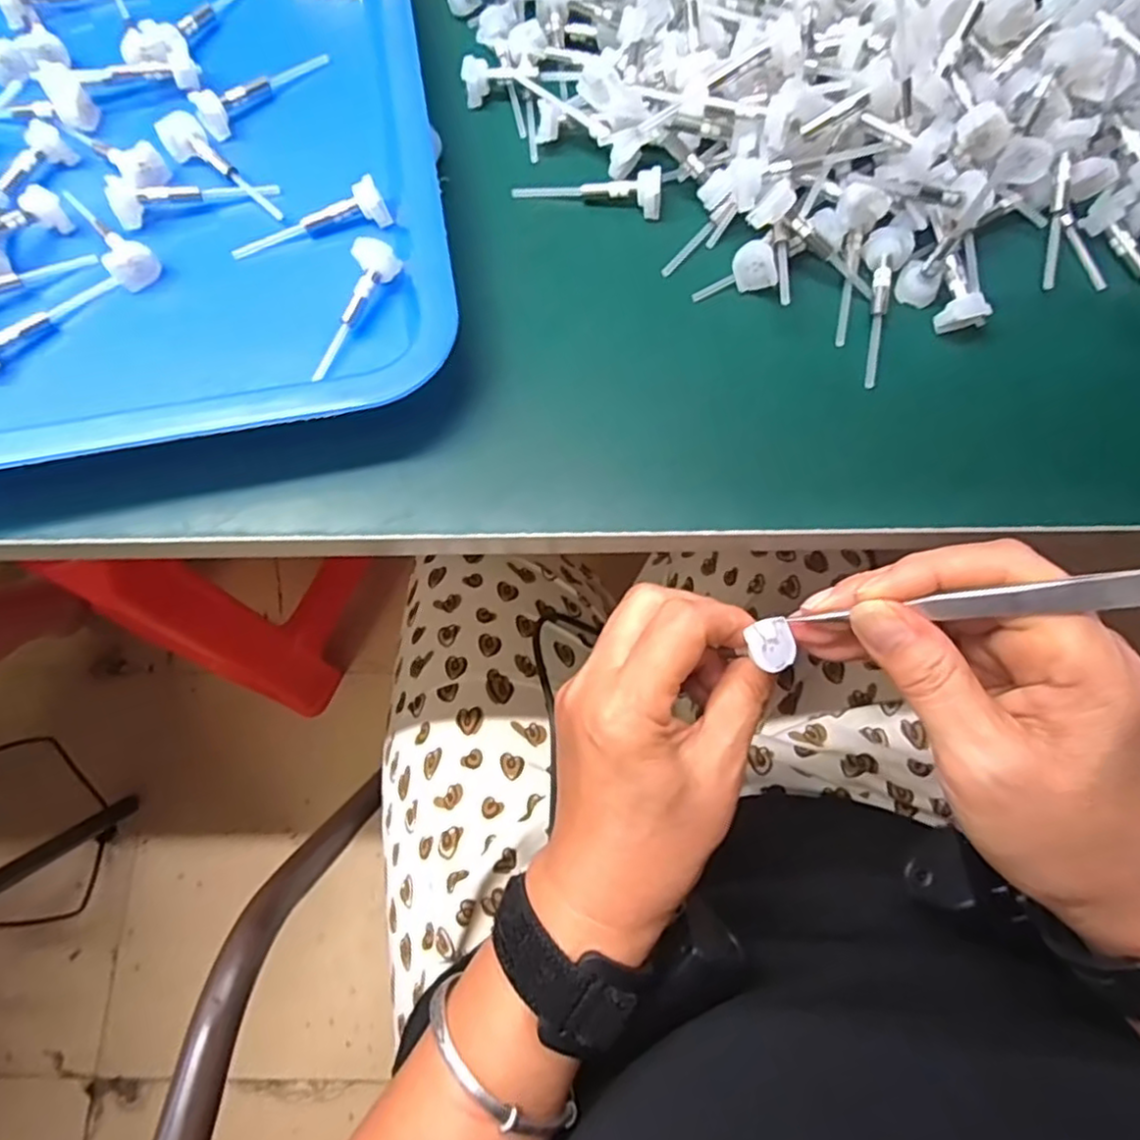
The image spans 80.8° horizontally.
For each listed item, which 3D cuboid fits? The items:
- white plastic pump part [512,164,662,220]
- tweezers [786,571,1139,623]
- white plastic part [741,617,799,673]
[{"bbox_3d":[0.008,-0.166,0.292,0.065,0.012,0.015,3,74,1],"label":"white plastic pump part"},{"bbox_3d":[0.129,0.010,0.201,0.124,0.009,0.009,-12,74,42],"label":"tweezers"},{"bbox_3d":[0.074,0.027,0.245,0.017,0.004,0.019,-19,79,-4],"label":"white plastic part"}]

